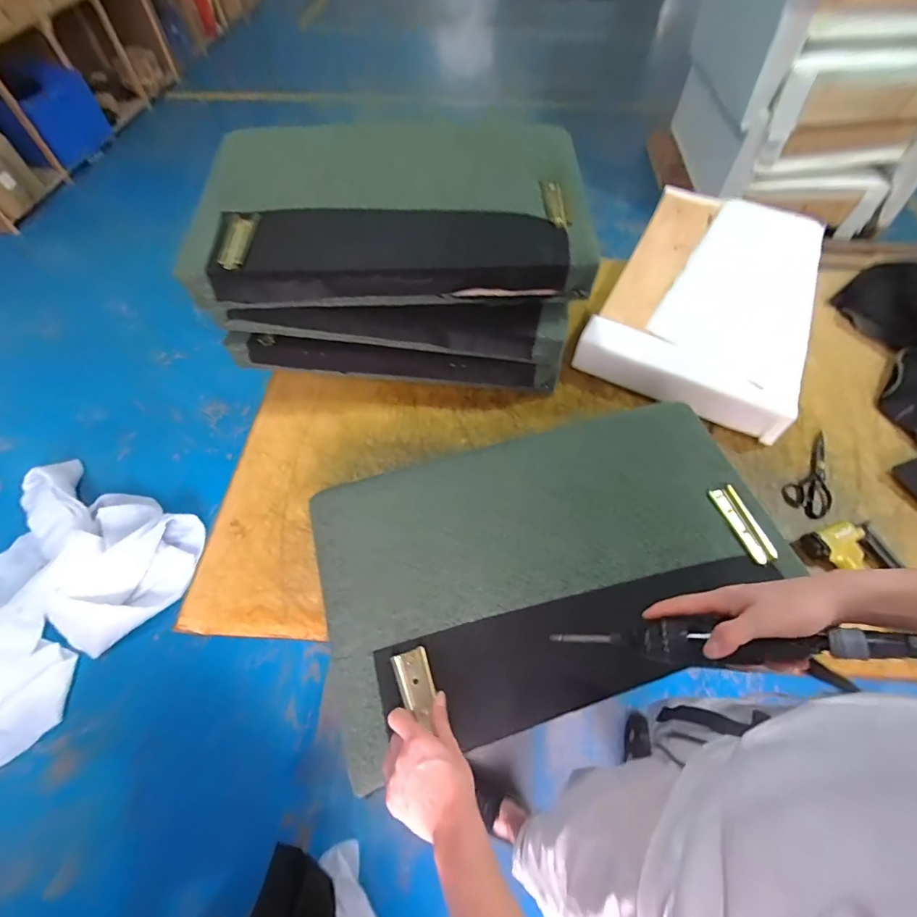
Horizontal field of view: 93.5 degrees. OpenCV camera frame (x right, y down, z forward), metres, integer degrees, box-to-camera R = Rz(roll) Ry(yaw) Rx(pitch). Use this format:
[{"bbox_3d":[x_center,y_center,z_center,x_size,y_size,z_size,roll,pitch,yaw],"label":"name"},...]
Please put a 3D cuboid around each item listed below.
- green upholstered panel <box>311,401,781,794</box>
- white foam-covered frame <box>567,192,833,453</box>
[{"bbox_3d":[0.143,0.145,0.684,0.697,0.039,0.412,-15,59,-10],"label":"green upholstered panel"},{"bbox_3d":[0.640,-0.426,1.111,0.455,0.151,0.748,23,61,14],"label":"white foam-covered frame"}]

